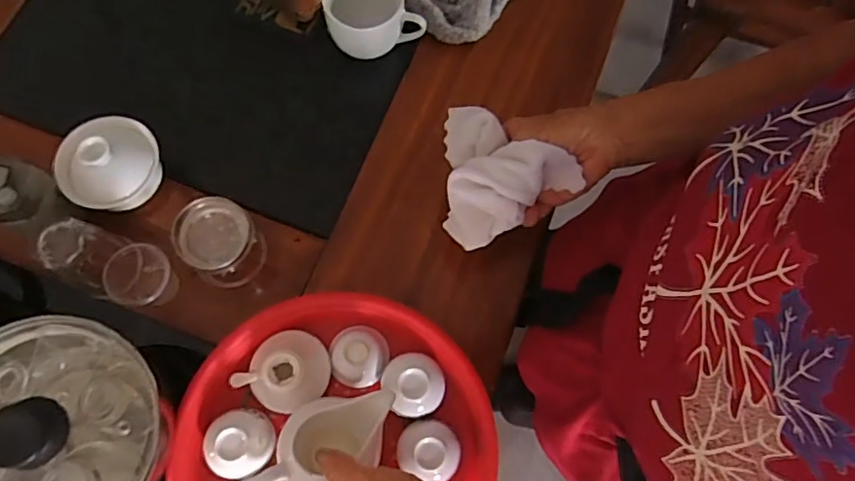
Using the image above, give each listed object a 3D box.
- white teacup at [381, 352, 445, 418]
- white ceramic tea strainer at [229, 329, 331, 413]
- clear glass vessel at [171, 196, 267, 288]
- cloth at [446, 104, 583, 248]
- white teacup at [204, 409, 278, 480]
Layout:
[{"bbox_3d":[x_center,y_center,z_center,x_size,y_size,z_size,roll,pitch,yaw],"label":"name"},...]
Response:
[{"bbox_3d":[-0.011,0.120,0.482,0.048,0.025,0.051,1,74,-2],"label":"white teacup"},{"bbox_3d":[-0.118,0.108,0.480,0.069,0.037,0.068,1,74,-2],"label":"white ceramic tea strainer"},{"bbox_3d":[-0.176,0.002,0.494,0.056,0.065,0.063,34,75,7],"label":"clear glass vessel"},{"bbox_3d":[0.045,-0.048,0.452,0.108,0.069,0.084,36,77,8],"label":"cloth"},{"bbox_3d":[-0.152,0.163,0.462,0.052,0.028,0.051,1,74,-2],"label":"white teacup"}]

